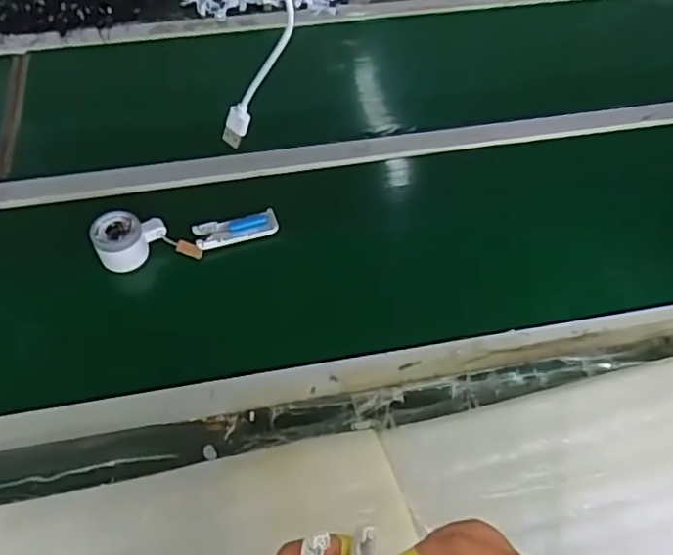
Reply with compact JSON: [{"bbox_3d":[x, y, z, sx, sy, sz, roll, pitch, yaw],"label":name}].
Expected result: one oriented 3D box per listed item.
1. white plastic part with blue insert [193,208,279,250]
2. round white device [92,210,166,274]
[{"bbox_3d":[-0.129,-0.064,0.790,0.104,0.015,0.044,-16,56,-12],"label":"white plastic part with blue insert"},{"bbox_3d":[-0.254,-0.049,0.760,0.083,0.057,0.051,-20,57,-15],"label":"round white device"}]

